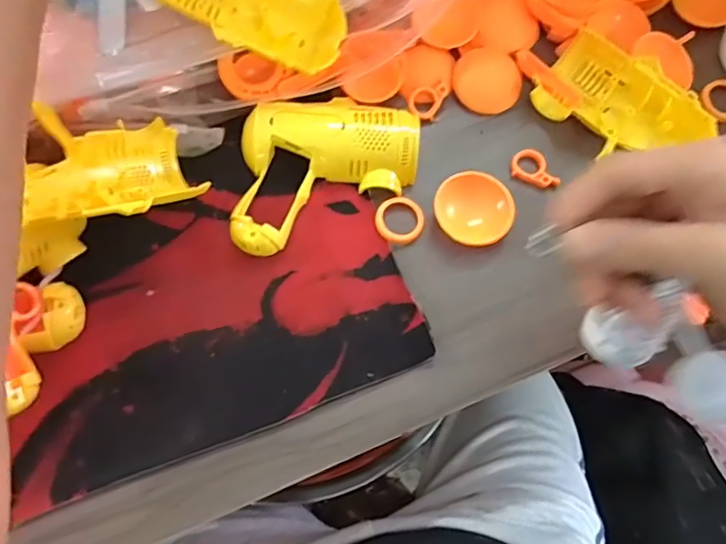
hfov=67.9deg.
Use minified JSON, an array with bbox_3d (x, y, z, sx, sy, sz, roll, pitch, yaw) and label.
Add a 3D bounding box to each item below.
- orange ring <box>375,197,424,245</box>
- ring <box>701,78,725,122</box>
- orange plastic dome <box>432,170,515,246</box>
[{"bbox_3d":[0.027,-0.038,0.395,0.035,0.004,0.036,0,73,1],"label":"orange ring"},{"bbox_3d":[0.288,-0.137,0.430,0.040,0.011,0.039,0,73,1],"label":"ring"},{"bbox_3d":[0.079,-0.045,0.388,0.055,0.016,0.054,27,75,9],"label":"orange plastic dome"}]

